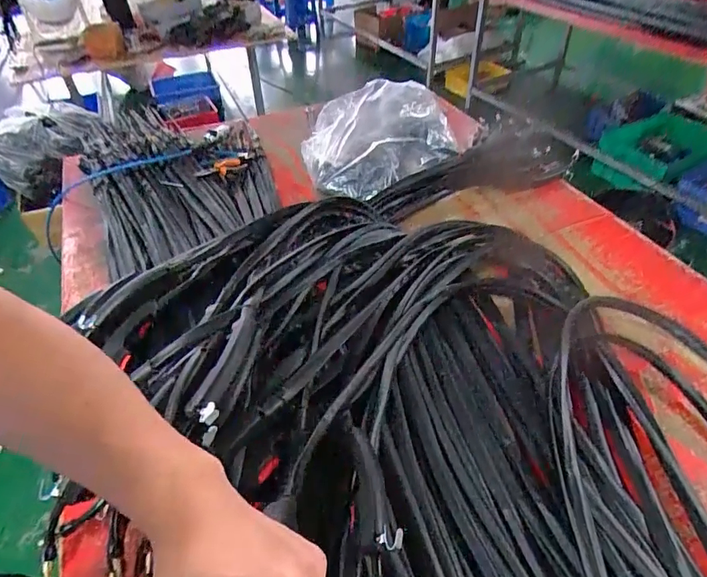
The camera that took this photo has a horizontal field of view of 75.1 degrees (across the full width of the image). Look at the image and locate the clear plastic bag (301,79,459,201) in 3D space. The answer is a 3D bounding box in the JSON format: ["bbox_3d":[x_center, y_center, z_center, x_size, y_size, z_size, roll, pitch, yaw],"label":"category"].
[{"bbox_3d":[0.073,-0.398,1.218,0.412,0.154,0.285,-19,47,-19],"label":"clear plastic bag"}]

